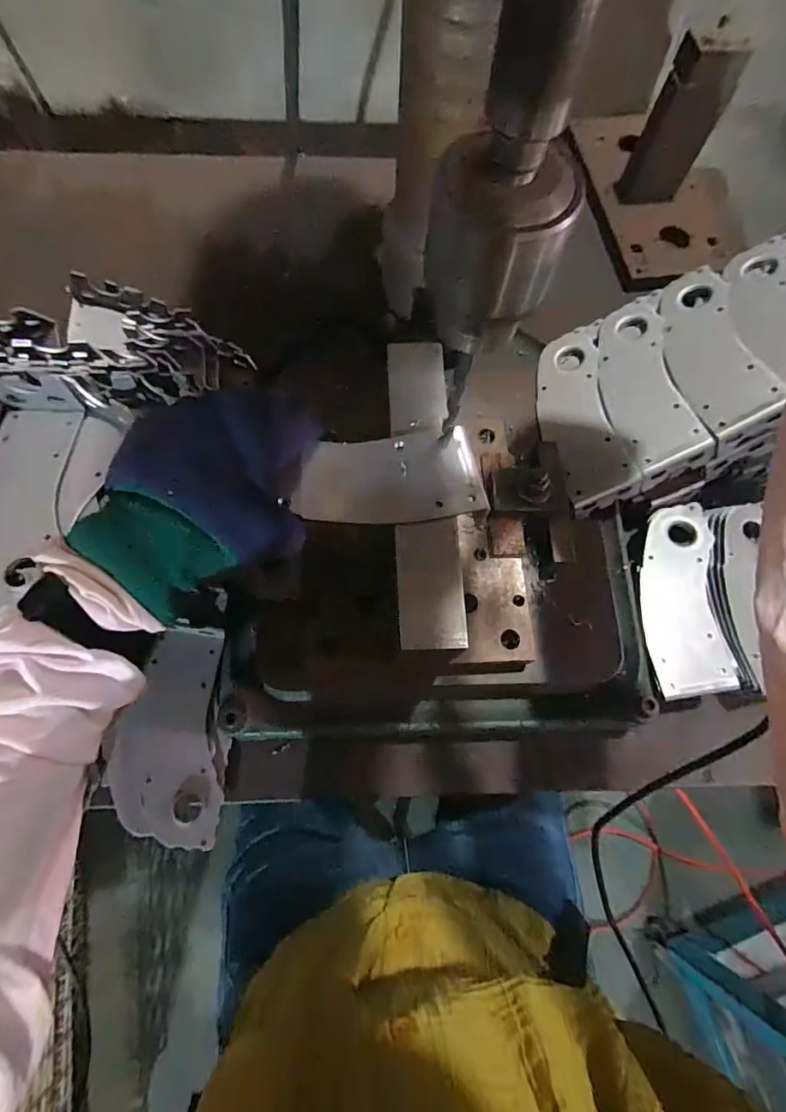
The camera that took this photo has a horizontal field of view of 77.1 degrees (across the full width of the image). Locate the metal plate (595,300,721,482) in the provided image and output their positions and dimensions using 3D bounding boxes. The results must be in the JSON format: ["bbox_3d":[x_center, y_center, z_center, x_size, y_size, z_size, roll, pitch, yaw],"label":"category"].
[{"bbox_3d":[0.227,-0.159,0.452,0.067,0.011,0.175,-15,67,20],"label":"metal plate"}]

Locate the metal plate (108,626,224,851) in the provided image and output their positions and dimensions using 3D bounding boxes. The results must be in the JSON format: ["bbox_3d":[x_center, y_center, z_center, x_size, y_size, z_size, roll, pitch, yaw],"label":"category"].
[{"bbox_3d":[-0.190,0.151,0.419,0.082,0.010,0.171,0,70,-18],"label":"metal plate"}]

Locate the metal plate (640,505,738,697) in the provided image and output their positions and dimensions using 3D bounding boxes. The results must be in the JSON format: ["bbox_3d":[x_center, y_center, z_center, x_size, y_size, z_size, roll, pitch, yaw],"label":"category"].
[{"bbox_3d":[0.260,0.035,0.448,0.064,0.010,0.177,-1,70,11],"label":"metal plate"}]

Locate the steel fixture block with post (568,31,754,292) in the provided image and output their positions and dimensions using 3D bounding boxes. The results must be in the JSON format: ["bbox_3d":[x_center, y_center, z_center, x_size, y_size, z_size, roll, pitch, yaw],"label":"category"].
[{"bbox_3d":[0.348,-0.495,0.587,0.172,0.150,0.285,-4,73,-3],"label":"steel fixture block with post"}]

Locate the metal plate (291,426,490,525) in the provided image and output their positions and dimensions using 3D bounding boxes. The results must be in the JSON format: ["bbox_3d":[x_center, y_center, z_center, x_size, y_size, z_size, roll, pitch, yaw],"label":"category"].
[{"bbox_3d":[-0.002,-0.048,0.312,0.113,0.004,0.059,-9,75,-7],"label":"metal plate"}]

